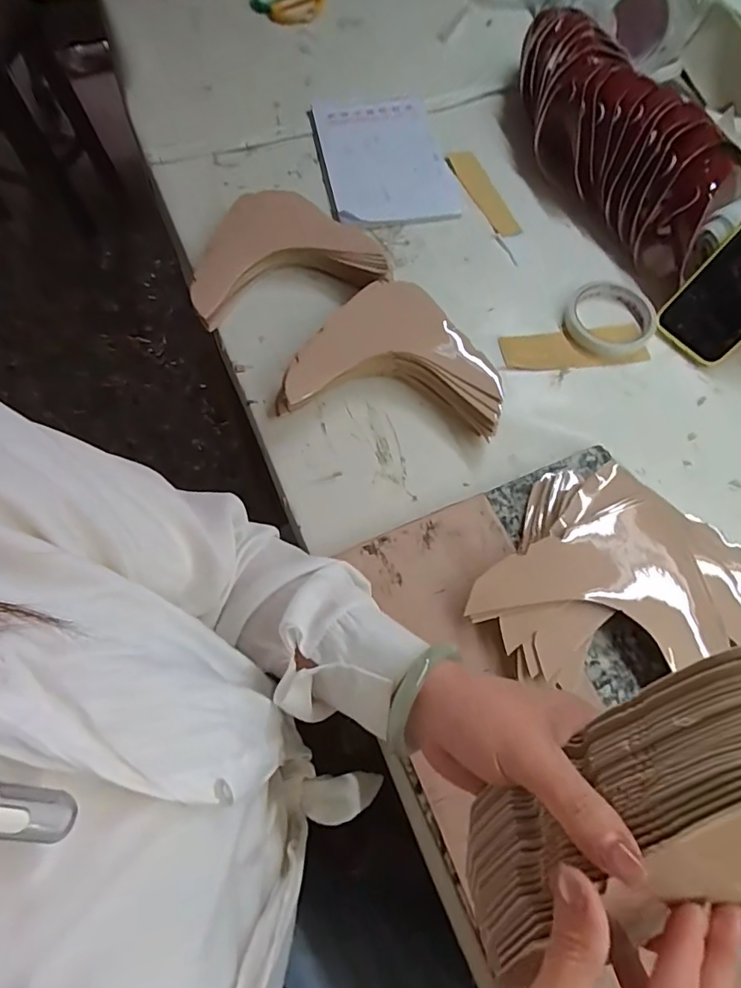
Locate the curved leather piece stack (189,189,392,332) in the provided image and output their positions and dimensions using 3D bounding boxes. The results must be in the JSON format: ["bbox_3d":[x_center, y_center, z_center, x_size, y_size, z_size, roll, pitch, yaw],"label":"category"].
[{"bbox_3d":[-0.090,-0.255,0.555,0.197,0.037,0.152,-10,67,-5],"label":"curved leather piece stack"}]

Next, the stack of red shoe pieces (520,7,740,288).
[{"bbox_3d":[0.268,-0.399,0.604,0.109,0.106,0.351,-30,70,-13],"label":"stack of red shoe pieces"}]

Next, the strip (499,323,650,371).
[{"bbox_3d":[0.210,-0.148,0.546,0.151,0.006,0.043,-8,77,-9],"label":"strip"}]

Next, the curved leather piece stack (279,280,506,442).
[{"bbox_3d":[0.025,-0.135,0.509,0.199,0.054,0.150,8,67,3],"label":"curved leather piece stack"}]

